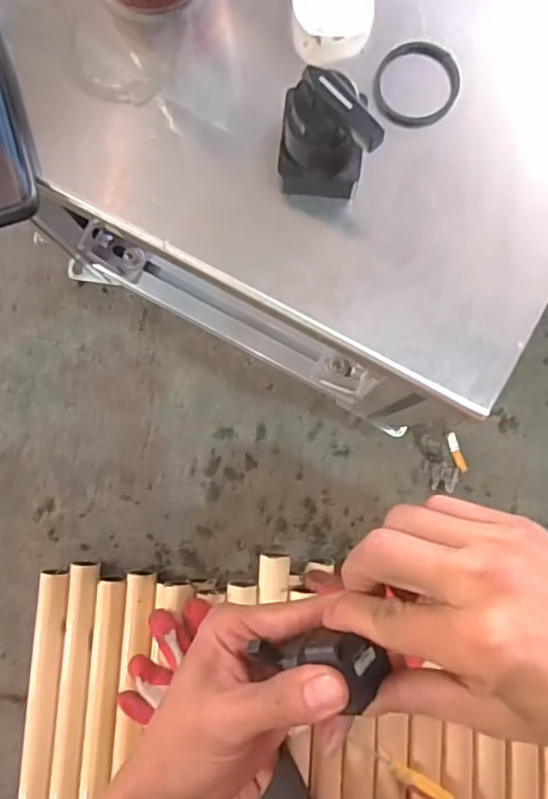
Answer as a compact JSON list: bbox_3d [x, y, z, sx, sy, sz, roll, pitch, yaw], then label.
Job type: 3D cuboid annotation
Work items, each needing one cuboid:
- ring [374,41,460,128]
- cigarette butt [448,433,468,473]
[{"bbox_3d":[0.059,-0.130,0.246,0.034,0.005,0.031,0,83,4],"label":"ring"},{"bbox_3d":[0.178,0.051,0.584,0.010,0.010,0.039,-18,83,2],"label":"cigarette butt"}]

